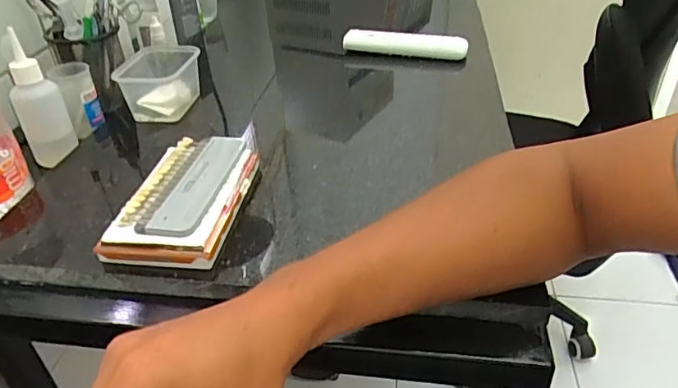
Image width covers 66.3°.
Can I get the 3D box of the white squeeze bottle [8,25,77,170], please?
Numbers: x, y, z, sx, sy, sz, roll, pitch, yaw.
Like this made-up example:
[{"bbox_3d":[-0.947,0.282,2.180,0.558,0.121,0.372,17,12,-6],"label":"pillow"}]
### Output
[{"bbox_3d":[-0.316,-0.096,0.548,0.044,0.133,0.036,-1,35,1],"label":"white squeeze bottle"}]

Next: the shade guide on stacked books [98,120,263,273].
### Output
[{"bbox_3d":[-0.131,0.001,0.469,0.091,0.034,0.171,4,36,9],"label":"shade guide on stacked books"}]

